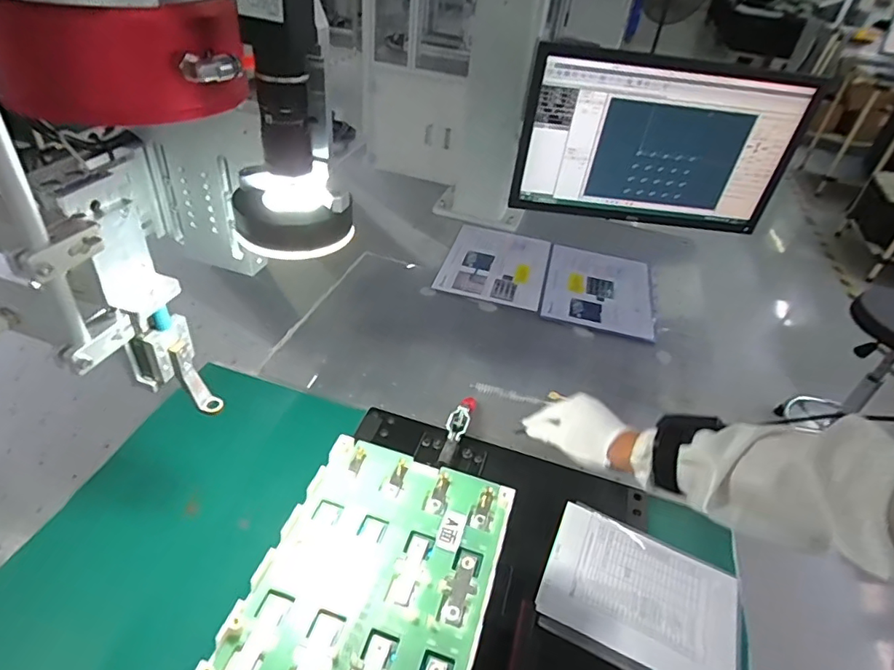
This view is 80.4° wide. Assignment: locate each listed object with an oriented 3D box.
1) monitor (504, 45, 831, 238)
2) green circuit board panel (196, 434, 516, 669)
[{"bbox_3d":[0.368,-0.326,0.910,0.476,0.275,0.045,5,39,-2],"label":"monitor"},{"bbox_3d":[-0.056,0.195,0.414,0.172,0.014,0.242,14,40,11],"label":"green circuit board panel"}]

